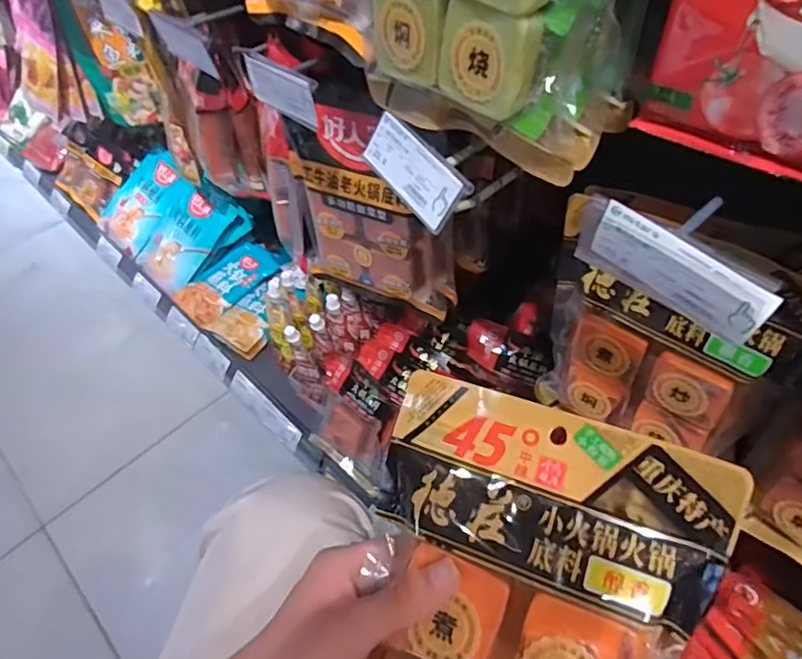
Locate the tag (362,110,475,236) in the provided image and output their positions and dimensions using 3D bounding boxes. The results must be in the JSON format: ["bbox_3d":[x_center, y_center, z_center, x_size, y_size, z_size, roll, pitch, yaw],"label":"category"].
[{"bbox_3d":[0.008,-0.116,0.415,0.008,0.042,0.099,0,43,-53],"label":"tag"}]

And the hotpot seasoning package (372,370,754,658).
[{"bbox_3d":[0.056,0.165,0.310,0.180,0.029,0.245,15,82,20],"label":"hotpot seasoning package"}]

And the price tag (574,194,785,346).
[{"bbox_3d":[0.144,-0.032,0.306,0.007,0.046,0.105,-38,56,-23],"label":"price tag"}]

